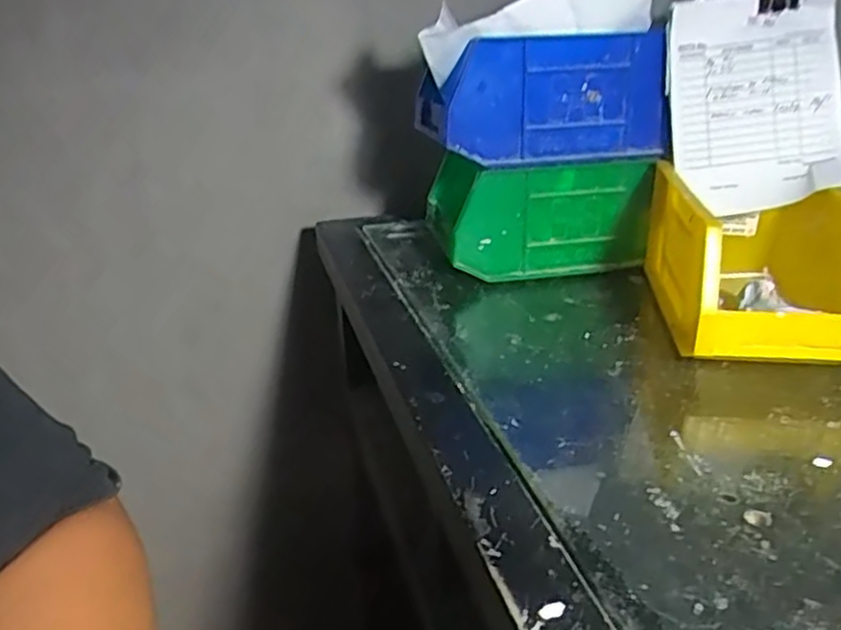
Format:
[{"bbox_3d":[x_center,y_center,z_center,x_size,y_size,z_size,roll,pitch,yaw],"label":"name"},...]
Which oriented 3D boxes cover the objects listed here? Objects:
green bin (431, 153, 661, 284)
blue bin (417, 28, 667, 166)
[{"bbox_3d":[0.086,-0.081,0.561,0.161,0.089,0.083,-6,26,-10],"label":"green bin"},{"bbox_3d":[0.086,-0.158,0.517,0.161,0.081,0.092,-9,26,-15],"label":"blue bin"}]

